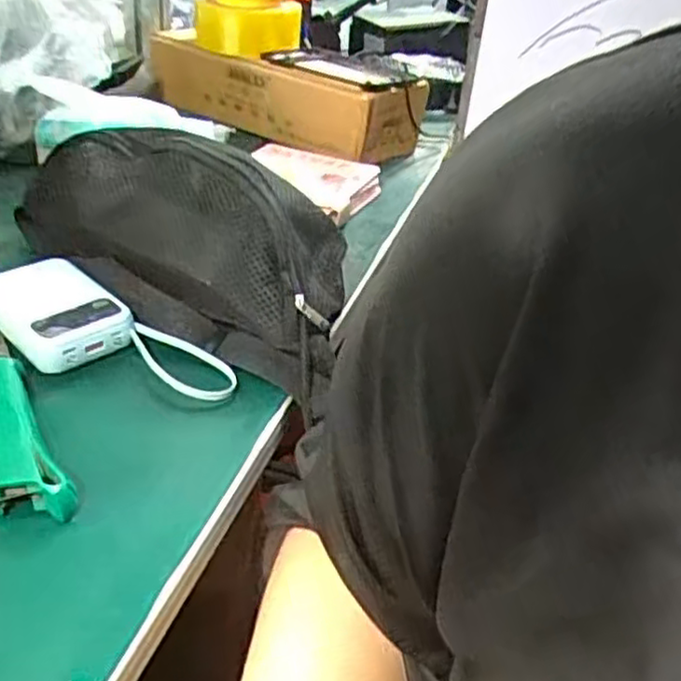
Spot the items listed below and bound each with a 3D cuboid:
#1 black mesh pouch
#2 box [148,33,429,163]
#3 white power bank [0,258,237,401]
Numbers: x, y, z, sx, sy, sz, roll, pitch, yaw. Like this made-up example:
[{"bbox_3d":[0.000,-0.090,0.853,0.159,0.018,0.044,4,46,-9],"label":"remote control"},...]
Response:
[{"bbox_3d":[-0.117,-0.071,0.488,0.279,0.107,0.090,21,35,24],"label":"black mesh pouch"},{"bbox_3d":[-0.064,-0.269,0.794,0.292,0.080,0.119,24,38,24],"label":"box"},{"bbox_3d":[-0.151,-0.004,0.444,0.179,0.032,0.069,21,35,24],"label":"white power bank"}]

